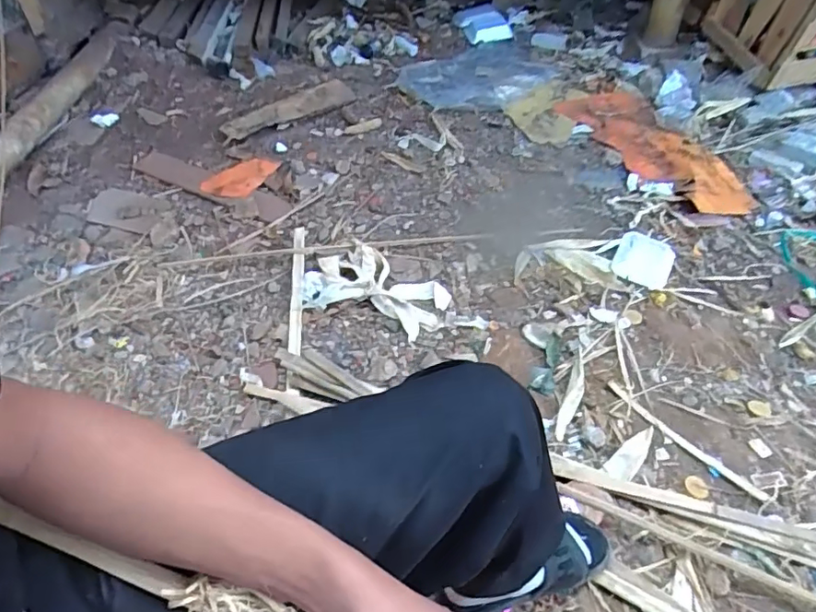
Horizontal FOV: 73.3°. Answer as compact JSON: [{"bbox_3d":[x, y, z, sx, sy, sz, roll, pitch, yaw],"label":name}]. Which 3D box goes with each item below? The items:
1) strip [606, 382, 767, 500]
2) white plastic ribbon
[{"bbox_3d":[0.484,0.236,0.976,0.026,0.012,0.297,-33,56,-26],"label":"strip"},{"bbox_3d":[-0.068,-0.045,1.211,0.322,0.044,0.214,15,50,13],"label":"white plastic ribbon"}]

